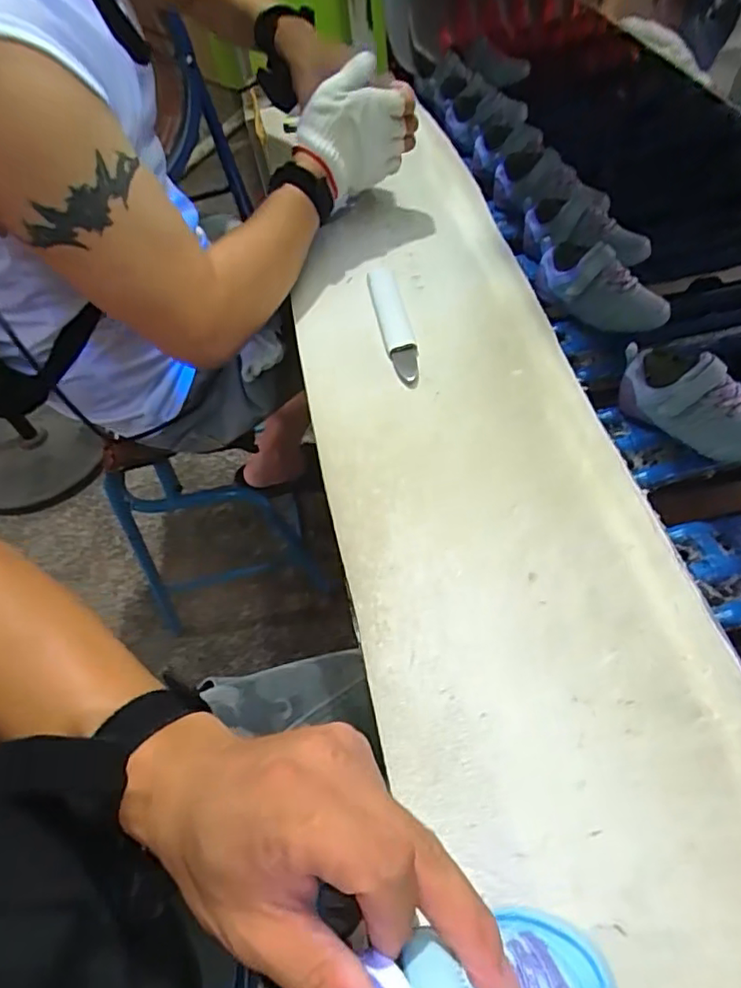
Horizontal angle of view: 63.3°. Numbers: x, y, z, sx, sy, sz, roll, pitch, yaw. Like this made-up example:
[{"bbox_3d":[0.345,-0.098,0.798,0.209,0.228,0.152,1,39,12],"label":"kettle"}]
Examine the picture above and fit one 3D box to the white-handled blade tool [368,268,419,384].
[{"bbox_3d":[0.022,-0.172,0.590,0.028,0.008,0.165,-11,53,-1],"label":"white-handled blade tool"}]

